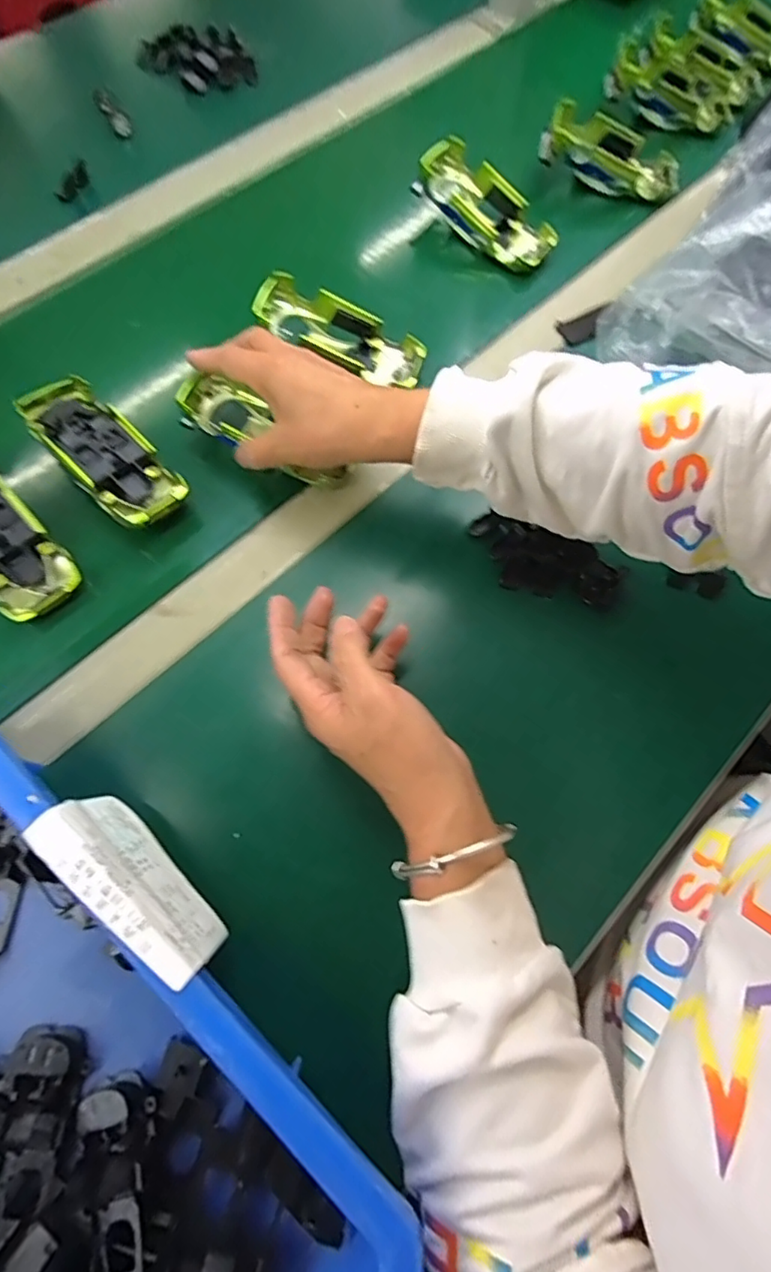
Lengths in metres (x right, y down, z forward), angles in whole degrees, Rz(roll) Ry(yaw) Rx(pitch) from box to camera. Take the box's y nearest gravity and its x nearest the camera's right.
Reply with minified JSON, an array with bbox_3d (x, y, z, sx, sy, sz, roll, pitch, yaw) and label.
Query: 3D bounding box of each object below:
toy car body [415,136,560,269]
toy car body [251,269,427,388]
[{"bbox_3d":[0.091,-0.388,0.516,0.137,0.050,0.058,35,71,10],"label":"toy car body"},{"bbox_3d":[-0.037,-0.240,0.457,0.136,0.030,0.058,22,69,-7],"label":"toy car body"}]

